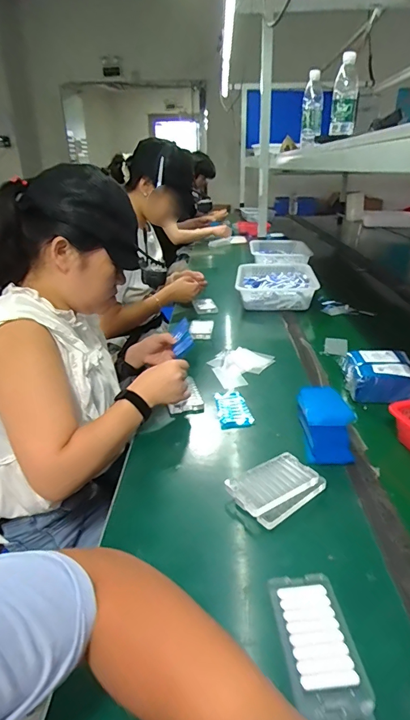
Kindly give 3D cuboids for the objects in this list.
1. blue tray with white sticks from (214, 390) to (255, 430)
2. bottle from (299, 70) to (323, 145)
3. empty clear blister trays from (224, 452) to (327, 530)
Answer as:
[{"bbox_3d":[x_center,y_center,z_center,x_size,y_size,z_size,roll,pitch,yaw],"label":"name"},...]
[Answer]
[{"bbox_3d":[0.053,0.094,0.791,0.063,0.009,0.117,-5,25,-8],"label":"blue tray with white sticks"},{"bbox_3d":[0.352,-0.821,1.341,0.067,0.198,0.055,5,26,13],"label":"bottle"},{"bbox_3d":[0.102,0.178,0.580,0.124,0.027,0.078,-19,30,-32],"label":"empty clear blister trays"}]

